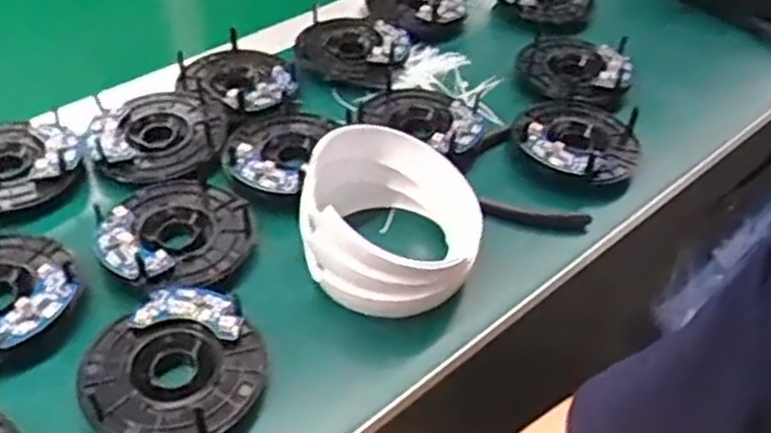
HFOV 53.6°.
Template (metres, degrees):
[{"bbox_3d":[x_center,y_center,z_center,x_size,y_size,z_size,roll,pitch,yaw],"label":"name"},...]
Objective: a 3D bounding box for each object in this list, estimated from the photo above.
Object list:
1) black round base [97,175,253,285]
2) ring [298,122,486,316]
[{"bbox_3d":[-0.140,0.006,0.513,0.097,0.024,0.100,3,44,-3],"label":"black round base"},{"bbox_3d":[0.006,0.002,0.505,0.115,0.076,0.115,3,44,-3],"label":"ring"}]

